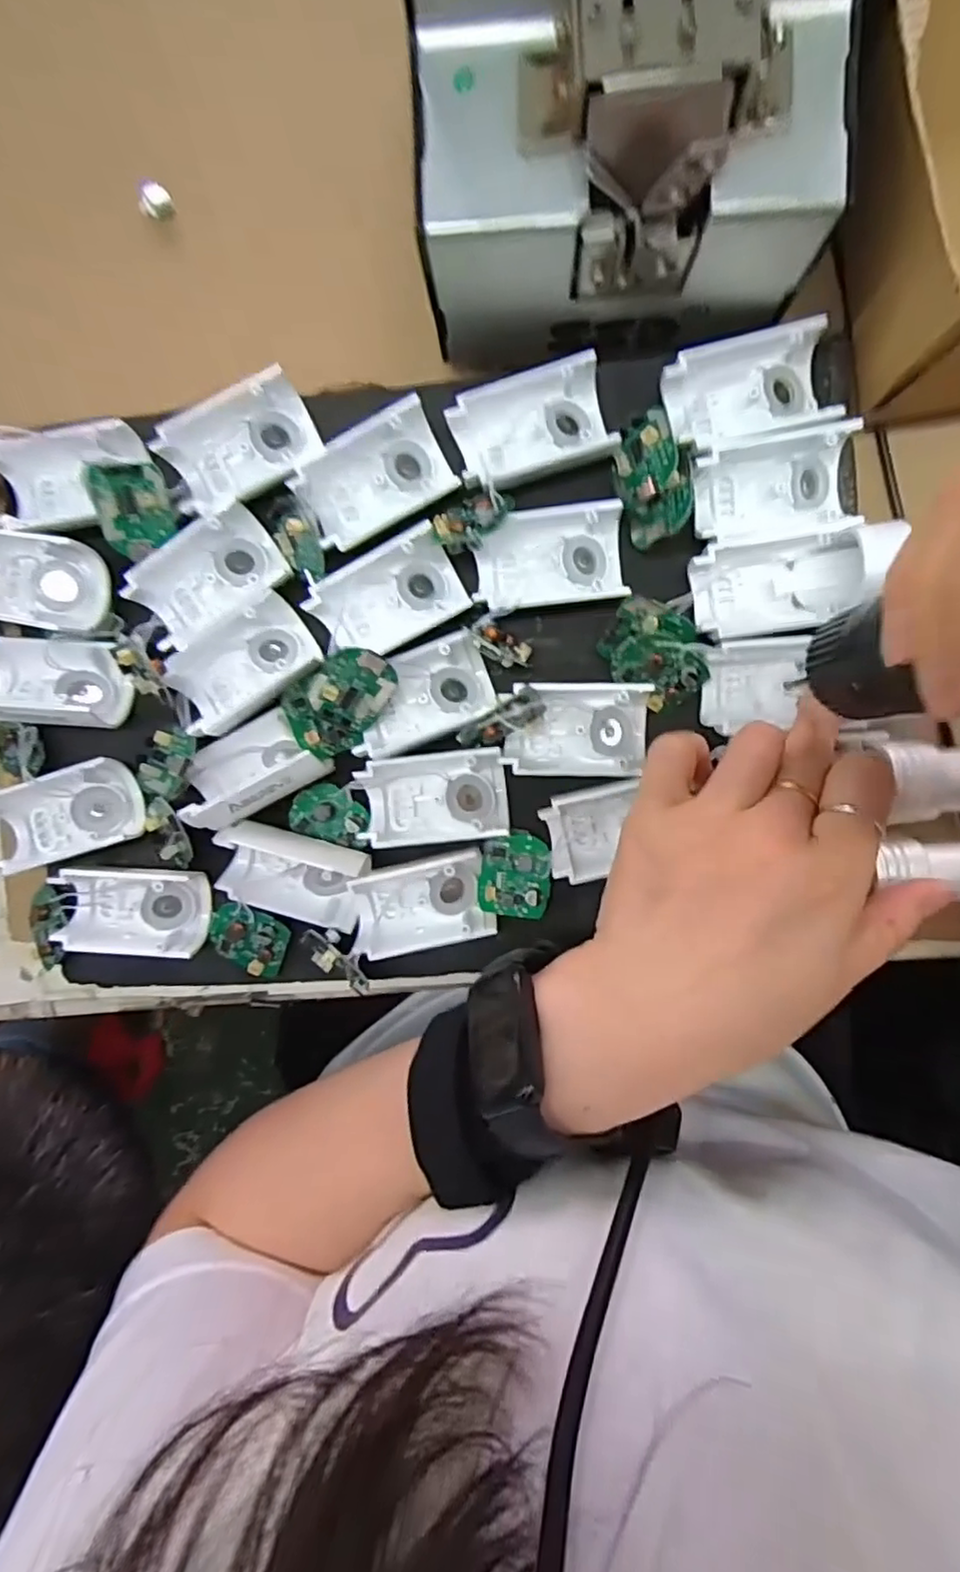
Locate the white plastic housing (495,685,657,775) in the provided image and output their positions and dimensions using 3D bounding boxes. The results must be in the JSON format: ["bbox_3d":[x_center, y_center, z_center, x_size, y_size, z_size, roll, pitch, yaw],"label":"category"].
[{"bbox_3d":[0.038,-0.022,0.264,0.055,0.016,0.035,1,94,3],"label":"white plastic housing"}]

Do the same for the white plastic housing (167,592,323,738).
[{"bbox_3d":[-0.095,-0.049,0.270,0.055,0.024,0.037,-31,92,5],"label":"white plastic housing"}]

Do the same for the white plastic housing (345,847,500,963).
[{"bbox_3d":[-0.025,0.048,0.271,0.055,0.016,0.035,-14,93,4],"label":"white plastic housing"}]

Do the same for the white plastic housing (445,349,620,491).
[{"bbox_3d":[0.020,-0.135,0.253,0.057,0.013,0.037,-19,93,5],"label":"white plastic housing"}]

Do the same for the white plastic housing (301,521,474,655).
[{"bbox_3d":[-0.036,-0.073,0.261,0.057,0.018,0.034,-25,92,5],"label":"white plastic housing"}]

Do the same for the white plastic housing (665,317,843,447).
[{"bbox_3d":[0.102,-0.148,0.248,0.062,0.013,0.033,-17,93,4],"label":"white plastic housing"}]

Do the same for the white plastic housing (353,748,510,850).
[{"bbox_3d":[-0.018,0.005,0.267,0.056,0.016,0.035,-5,94,4],"label":"white plastic housing"}]

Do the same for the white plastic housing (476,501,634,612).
[{"bbox_3d":[0.027,-0.089,0.259,0.058,0.017,0.038,-8,94,4],"label":"white plastic housing"}]

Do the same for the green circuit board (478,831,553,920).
[{"bbox_3d":[0.014,0.037,0.275,0.029,0.005,0.033,4,94,3],"label":"green circuit board"}]

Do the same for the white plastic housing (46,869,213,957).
[{"bbox_3d":[-0.145,0.054,0.278,0.058,0.016,0.039,-2,94,3],"label":"white plastic housing"}]

